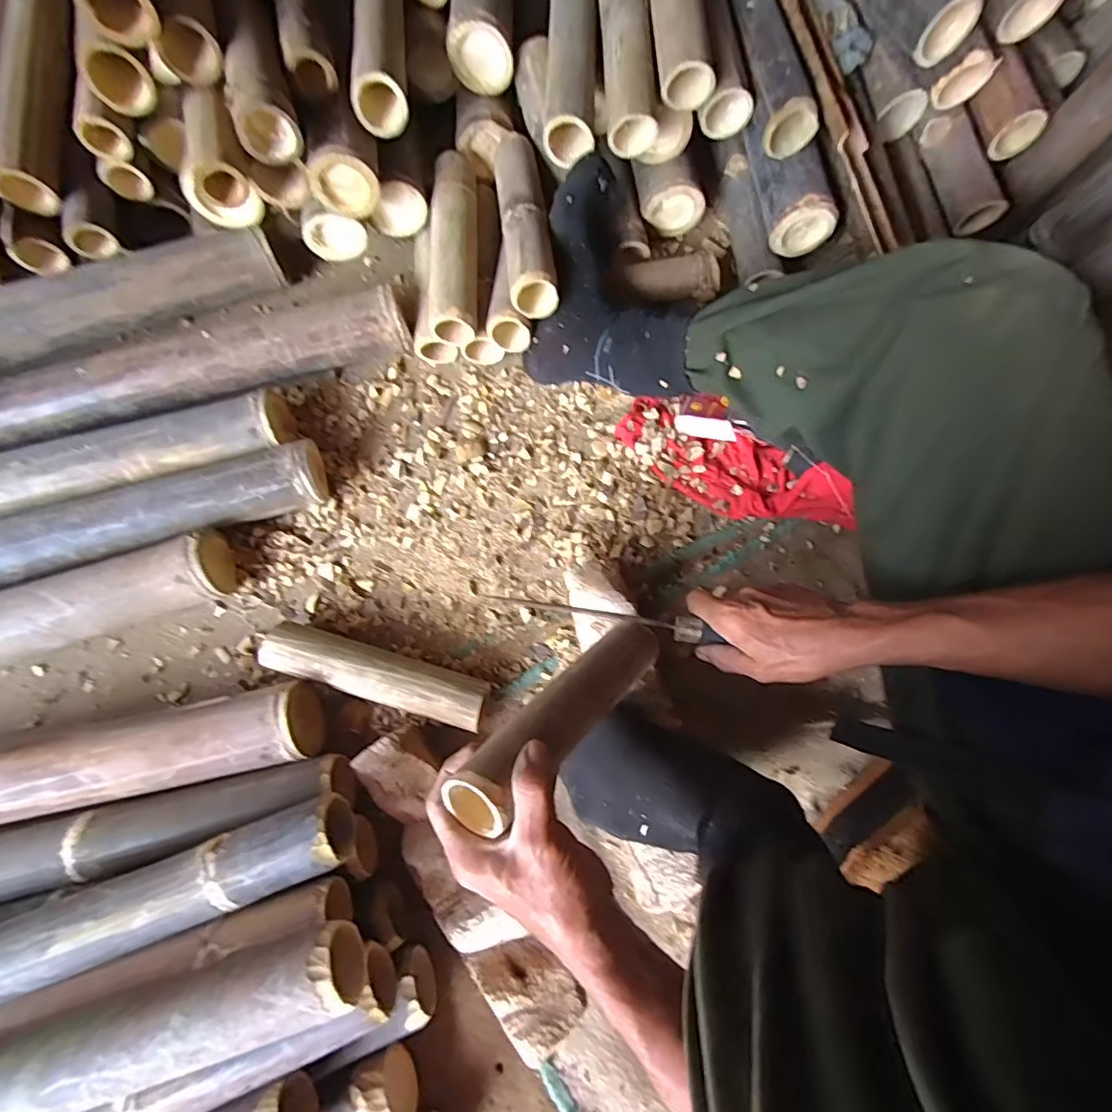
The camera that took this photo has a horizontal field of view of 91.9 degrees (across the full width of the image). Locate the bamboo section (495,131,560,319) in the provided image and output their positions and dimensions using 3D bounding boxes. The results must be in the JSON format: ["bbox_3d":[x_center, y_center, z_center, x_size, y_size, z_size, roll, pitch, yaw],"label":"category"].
[{"bbox_3d":[-0.037,-0.390,0.613,0.053,0.042,0.237,-8,75,-2],"label":"bamboo section"}]

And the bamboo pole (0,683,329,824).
[{"bbox_3d":[-0.739,0.267,0.530,1.010,0.081,0.079,-12,75,-2],"label":"bamboo pole"}]

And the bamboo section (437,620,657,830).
[{"bbox_3d":[0.011,0.122,0.441,0.052,0.047,0.241,48,43,12],"label":"bamboo section"}]

